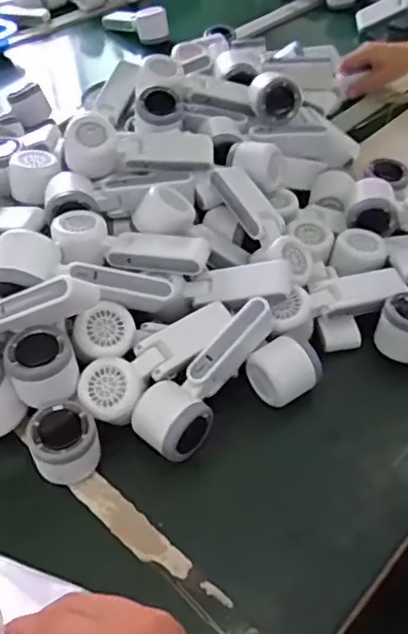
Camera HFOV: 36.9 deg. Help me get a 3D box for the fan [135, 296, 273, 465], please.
[{"bbox_3d":[0.005,0.053,0.566,0.061,0.046,0.166,33,72,27],"label":"fan"}]

